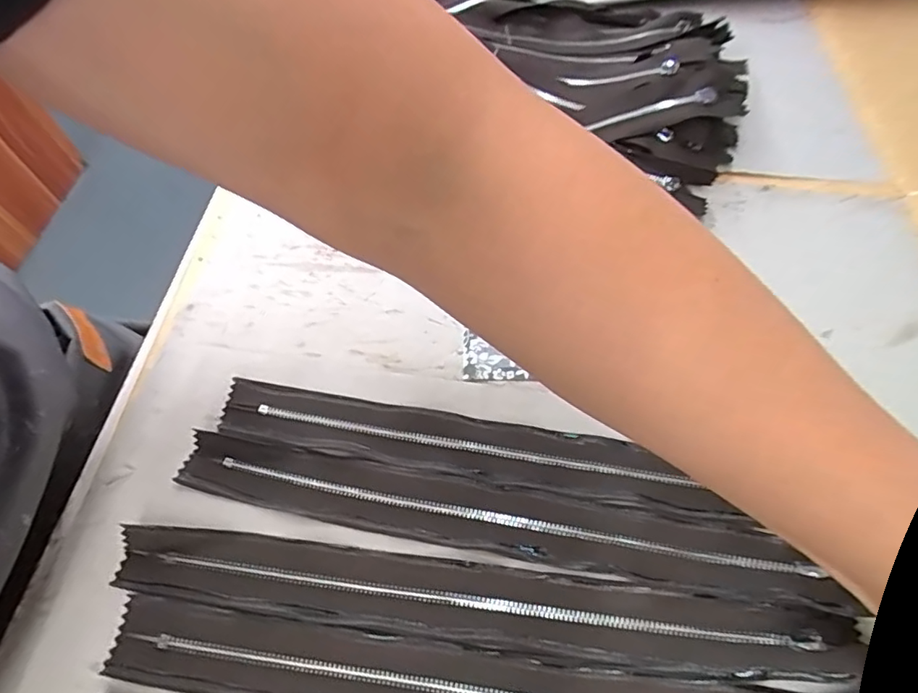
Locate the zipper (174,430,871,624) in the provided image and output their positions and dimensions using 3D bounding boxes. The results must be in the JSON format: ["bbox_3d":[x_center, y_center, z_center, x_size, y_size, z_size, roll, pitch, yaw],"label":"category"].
[{"bbox_3d":[0.010,0.078,0.255,0.296,0.010,0.029,8,57,10],"label":"zipper"}]

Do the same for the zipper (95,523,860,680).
[{"bbox_3d":[-0.003,0.107,0.236,0.301,0.011,0.035,4,56,7],"label":"zipper"}]

